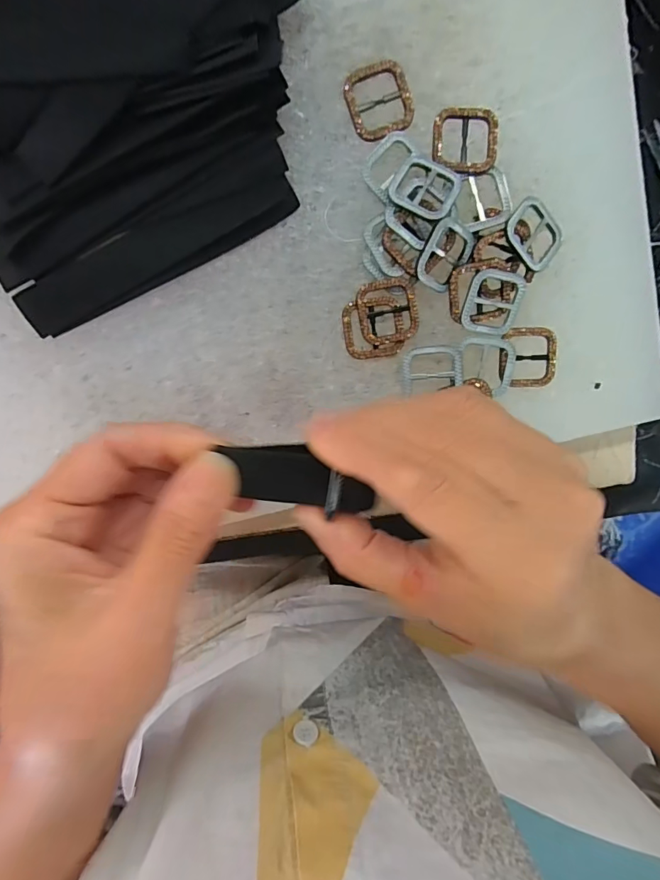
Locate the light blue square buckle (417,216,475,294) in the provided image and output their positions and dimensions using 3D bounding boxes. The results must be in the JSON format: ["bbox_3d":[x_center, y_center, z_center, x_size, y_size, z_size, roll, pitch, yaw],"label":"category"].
[{"bbox_3d":[0.051,-0.082,0.201,0.026,0.004,0.029,6,113,-38],"label":"light blue square buckle"}]

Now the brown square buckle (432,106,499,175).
[{"bbox_3d":[0.061,-0.135,0.201,0.029,0.004,0.029,1,100,-5],"label":"brown square buckle"}]

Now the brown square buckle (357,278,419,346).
[{"bbox_3d":[0.027,-0.060,0.211,0.028,0.007,0.028,-6,100,-3],"label":"brown square buckle"}]

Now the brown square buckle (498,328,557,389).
[{"bbox_3d":[0.096,-0.040,0.218,0.030,0.005,0.029,1,100,-4],"label":"brown square buckle"}]

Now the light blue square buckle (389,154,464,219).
[{"bbox_3d":[0.041,-0.109,0.196,0.028,0.004,0.024,27,82,4],"label":"light blue square buckle"}]

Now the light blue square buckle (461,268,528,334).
[{"bbox_3d":[0.077,-0.064,0.210,0.029,0.004,0.028,6,115,-16],"label":"light blue square buckle"}]

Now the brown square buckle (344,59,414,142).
[{"bbox_3d":[0.022,-0.150,0.198,0.027,0.004,0.030,-23,101,0],"label":"brown square buckle"}]

